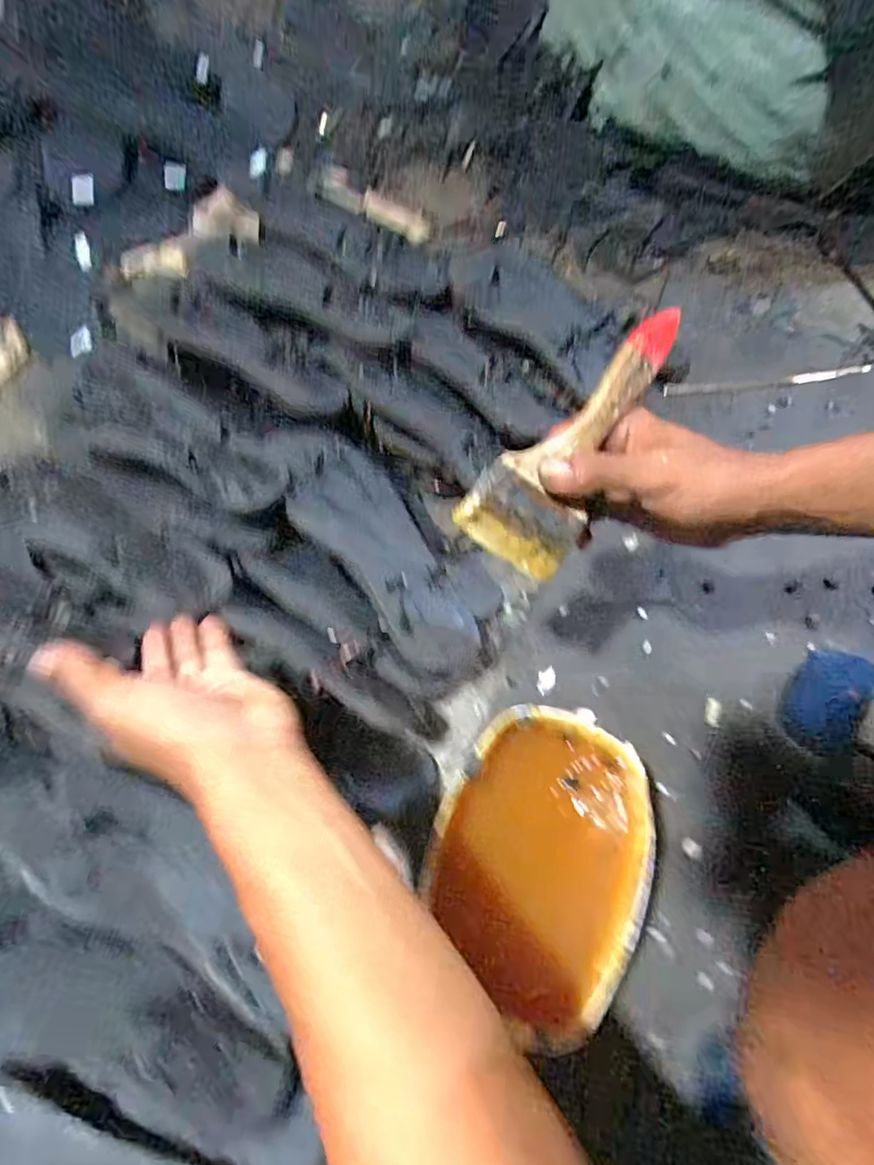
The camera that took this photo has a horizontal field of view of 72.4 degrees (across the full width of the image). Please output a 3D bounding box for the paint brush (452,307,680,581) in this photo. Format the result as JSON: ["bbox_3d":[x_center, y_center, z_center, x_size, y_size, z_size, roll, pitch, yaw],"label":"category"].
[{"bbox_3d":[0.082,-0.082,0.336,0.070,0.011,0.159,32,96,-24],"label":"paint brush"}]

